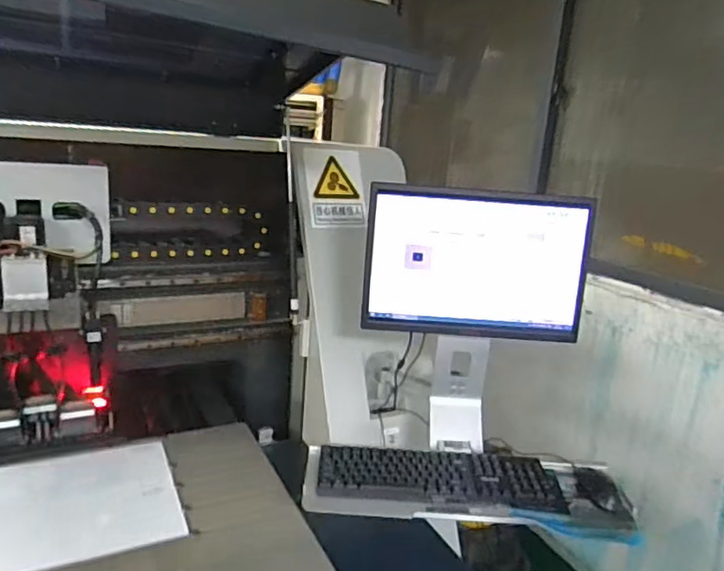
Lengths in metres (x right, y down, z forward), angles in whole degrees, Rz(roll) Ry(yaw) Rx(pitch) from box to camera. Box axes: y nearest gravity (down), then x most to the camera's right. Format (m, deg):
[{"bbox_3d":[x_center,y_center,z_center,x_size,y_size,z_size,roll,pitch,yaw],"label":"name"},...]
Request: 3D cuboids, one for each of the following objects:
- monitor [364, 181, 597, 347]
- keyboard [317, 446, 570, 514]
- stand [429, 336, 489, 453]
[{"bbox_3d":[0.224,-0.038,1.130,0.433,0.283,0.041,5,14,0],"label":"monitor"},{"bbox_3d":[0.142,0.354,1.063,0.438,0.023,0.140,5,14,-1],"label":"keyboard"},{"bbox_3d":[0.204,0.227,1.184,0.110,0.214,0.096,5,14,0],"label":"stand"}]

